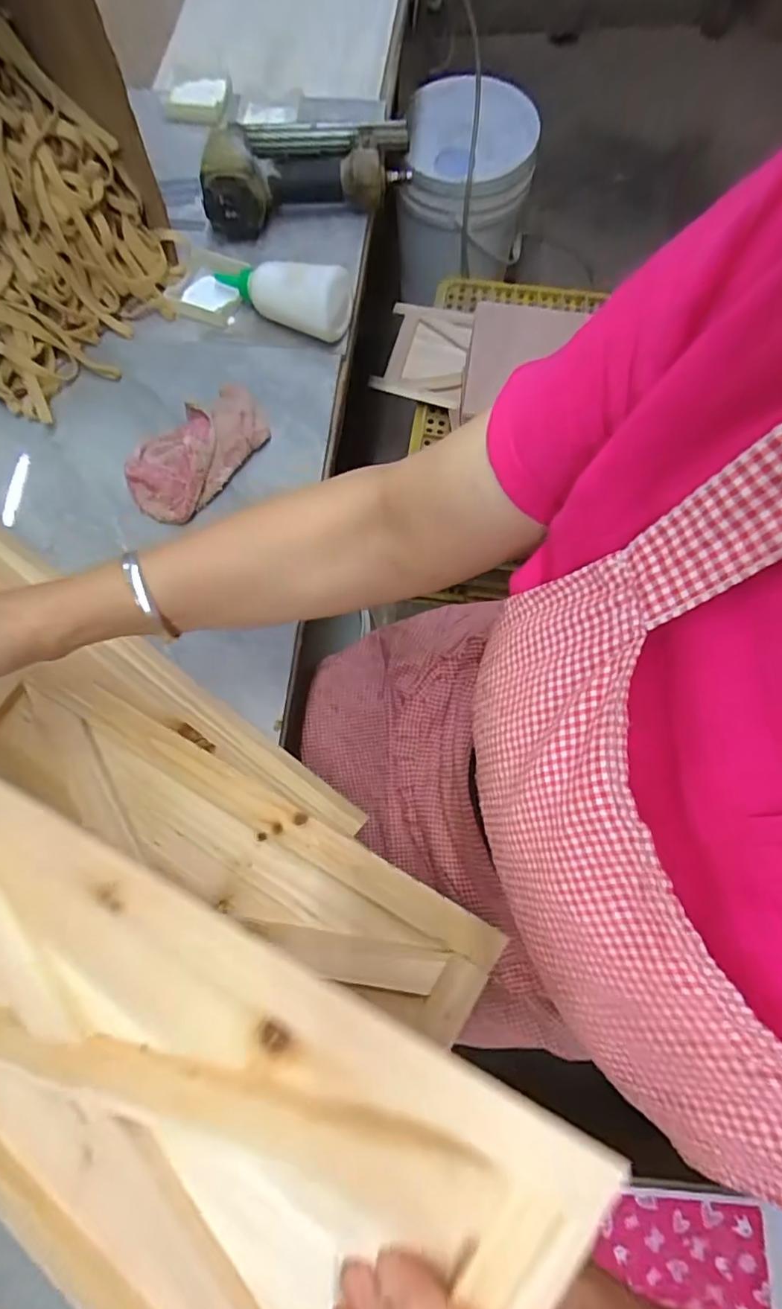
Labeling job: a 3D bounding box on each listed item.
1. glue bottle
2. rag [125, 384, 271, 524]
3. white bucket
[{"bbox_3d":[-0.116,-0.374,0.578,0.147,0.052,0.050,14,74,4],"label":"glue bottle"},{"bbox_3d":[-0.187,-0.199,0.529,0.083,0.042,0.148,36,77,10],"label":"rag"},{"bbox_3d":[0.165,-1.036,1.252,0.285,0.310,0.305,6,73,2],"label":"white bucket"}]

